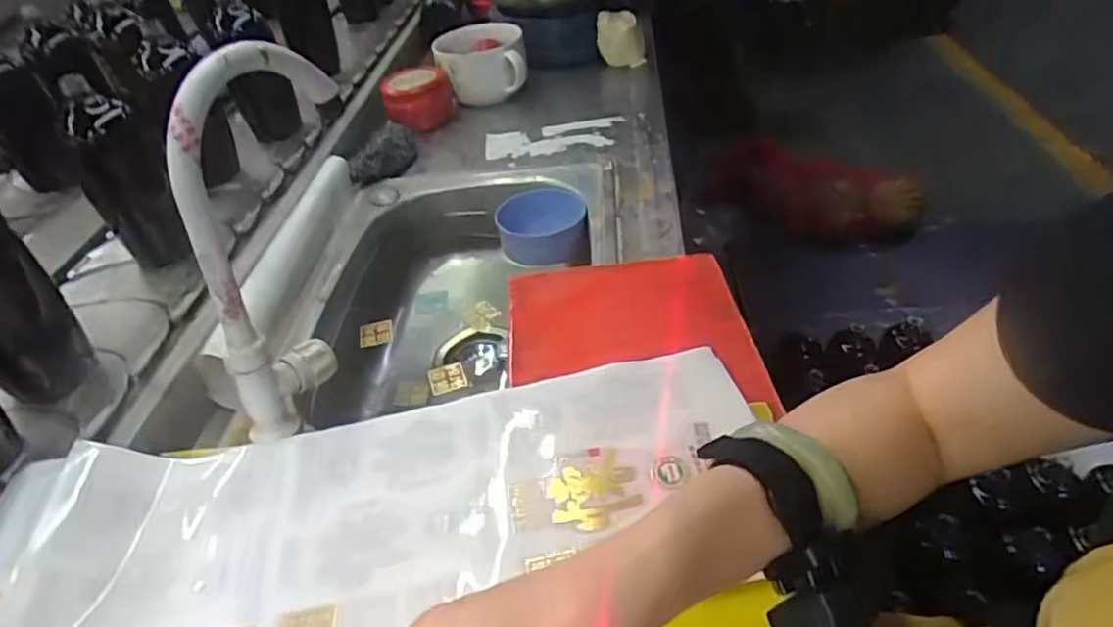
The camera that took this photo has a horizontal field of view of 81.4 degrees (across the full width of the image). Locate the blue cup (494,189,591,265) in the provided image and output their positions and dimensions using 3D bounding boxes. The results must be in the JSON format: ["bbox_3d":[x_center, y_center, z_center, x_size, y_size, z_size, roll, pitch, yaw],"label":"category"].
[{"bbox_3d":[-0.019,-0.107,0.813,0.106,0.064,0.102,-4,42,4],"label":"blue cup"}]

